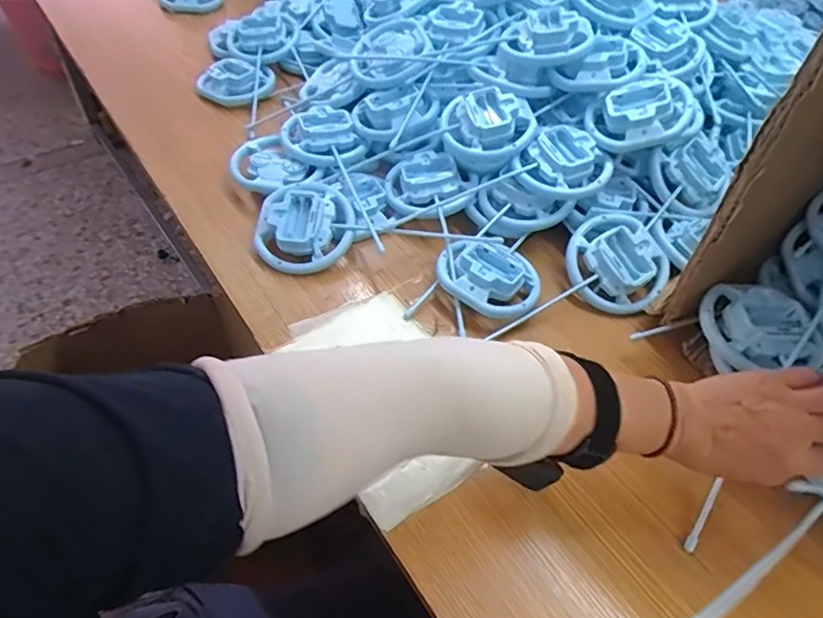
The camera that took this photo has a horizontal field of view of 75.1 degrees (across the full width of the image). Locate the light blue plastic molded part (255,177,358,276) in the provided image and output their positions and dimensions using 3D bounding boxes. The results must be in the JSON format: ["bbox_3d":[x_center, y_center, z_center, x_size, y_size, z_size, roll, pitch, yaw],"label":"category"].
[{"bbox_3d":[-0.114,-0.091,0.571,0.102,0.046,0.103,2,51,-3],"label":"light blue plastic molded part"}]

